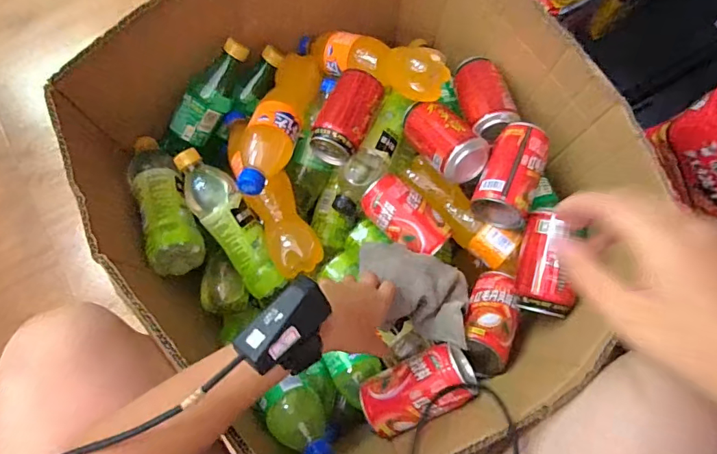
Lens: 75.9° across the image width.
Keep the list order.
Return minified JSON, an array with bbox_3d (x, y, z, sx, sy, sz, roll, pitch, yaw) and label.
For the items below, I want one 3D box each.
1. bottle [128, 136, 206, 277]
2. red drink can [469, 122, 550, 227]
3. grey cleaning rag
[{"bbox_3d":[-0.244,-0.036,0.570,0.061,0.053,0.193,-25,62,-6],"label":"bottle"},{"bbox_3d":[0.183,-0.066,0.545,0.064,0.055,0.120,23,78,4],"label":"red drink can"},{"bbox_3d":[0.062,0.072,0.530,0.131,0.052,0.093,16,76,4],"label":"grey cleaning rag"}]

